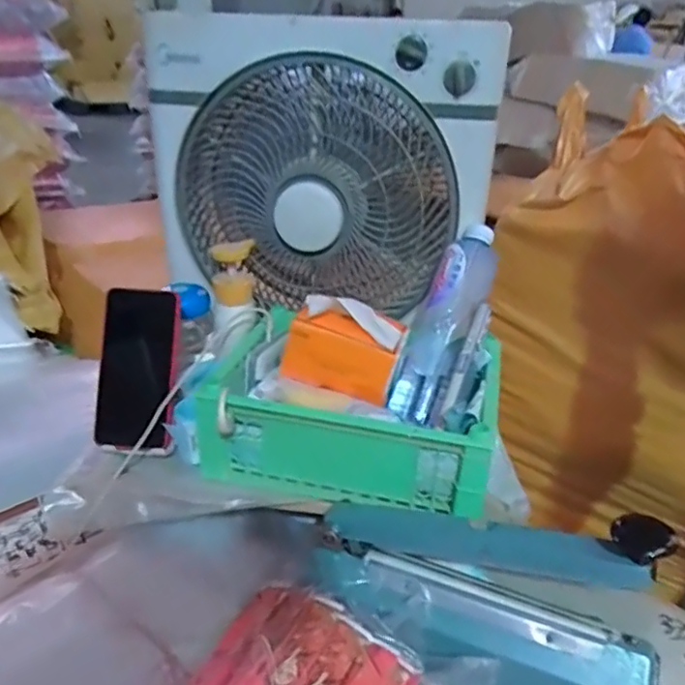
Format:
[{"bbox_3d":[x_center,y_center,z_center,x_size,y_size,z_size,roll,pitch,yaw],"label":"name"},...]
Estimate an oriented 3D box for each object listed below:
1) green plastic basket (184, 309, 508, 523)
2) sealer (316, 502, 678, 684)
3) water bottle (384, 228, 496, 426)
[{"bbox_3d":[0.009,0.074,0.628,0.283,0.104,0.199,10,27,12],"label":"green plastic basket"},{"bbox_3d":[0.111,0.209,0.496,0.293,0.162,0.090,15,29,21],"label":"sealer"},{"bbox_3d":[0.116,-0.021,0.640,0.074,0.223,0.065,24,3,35],"label":"water bottle"}]

